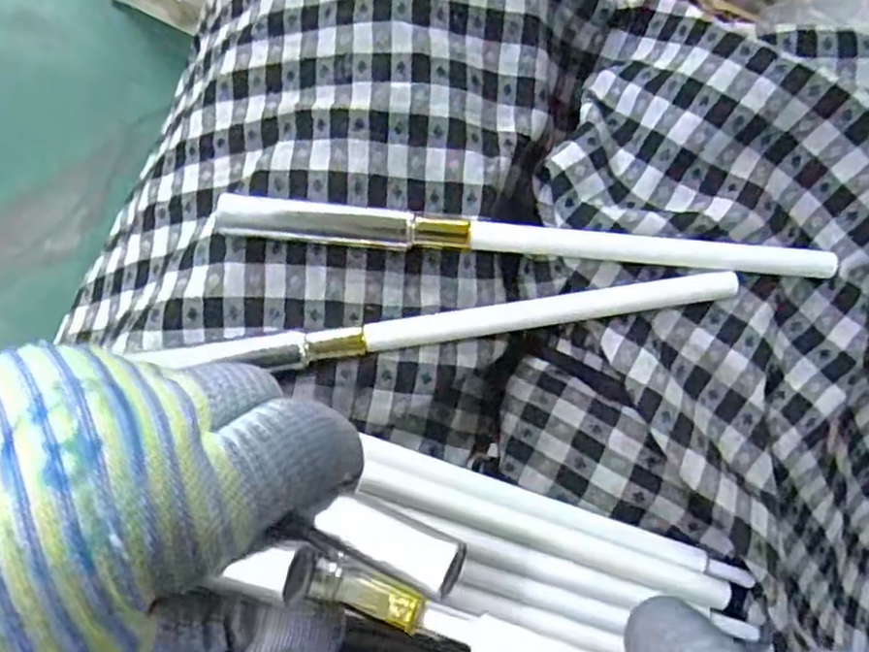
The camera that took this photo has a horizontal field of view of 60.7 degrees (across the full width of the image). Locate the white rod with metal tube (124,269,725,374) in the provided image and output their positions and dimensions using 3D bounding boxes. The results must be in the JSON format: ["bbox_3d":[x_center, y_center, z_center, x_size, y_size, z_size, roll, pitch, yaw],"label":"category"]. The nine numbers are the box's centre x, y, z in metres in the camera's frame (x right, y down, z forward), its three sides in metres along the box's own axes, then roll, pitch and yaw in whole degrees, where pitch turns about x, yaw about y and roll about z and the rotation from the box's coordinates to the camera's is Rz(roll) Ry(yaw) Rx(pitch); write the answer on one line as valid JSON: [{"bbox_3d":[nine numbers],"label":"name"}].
[{"bbox_3d":[0.007,0.000,0.266,0.204,0.007,0.013,-8,85,-3],"label":"white rod with metal tube"}]

